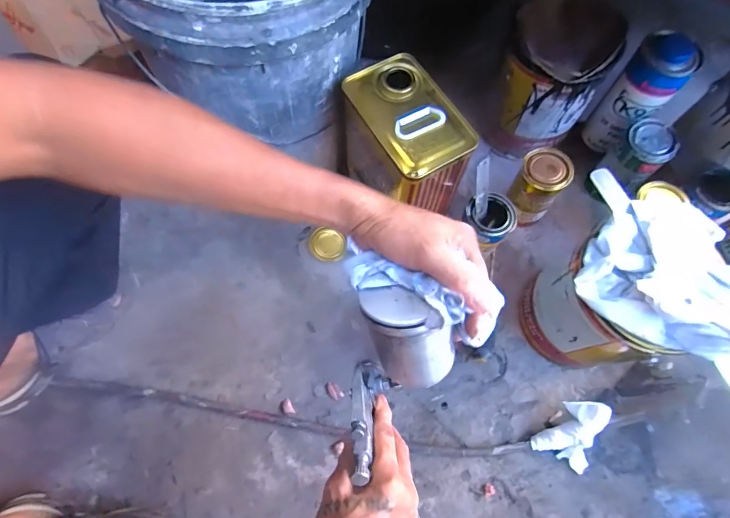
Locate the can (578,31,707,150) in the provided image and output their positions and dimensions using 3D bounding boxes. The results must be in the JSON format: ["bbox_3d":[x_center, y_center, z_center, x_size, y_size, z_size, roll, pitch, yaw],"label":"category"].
[{"bbox_3d":[0.429,-0.255,0.653,0.081,0.184,0.076,41,79,14],"label":"can"}]

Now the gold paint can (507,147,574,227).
[{"bbox_3d":[0.272,-0.114,0.657,0.072,0.118,0.079,36,77,13],"label":"gold paint can"}]

